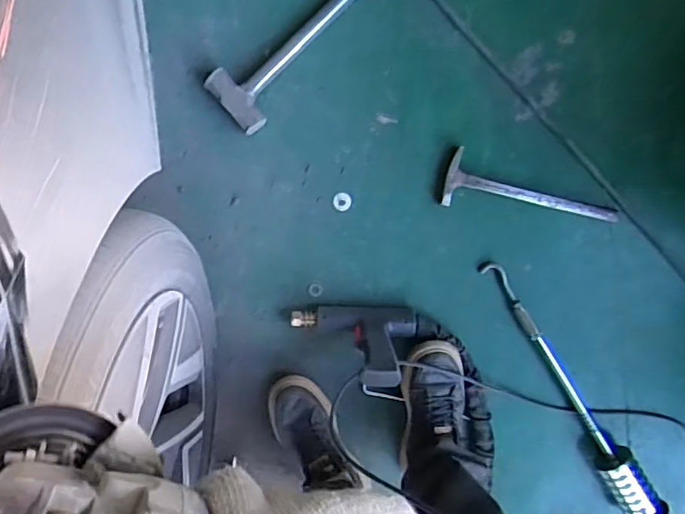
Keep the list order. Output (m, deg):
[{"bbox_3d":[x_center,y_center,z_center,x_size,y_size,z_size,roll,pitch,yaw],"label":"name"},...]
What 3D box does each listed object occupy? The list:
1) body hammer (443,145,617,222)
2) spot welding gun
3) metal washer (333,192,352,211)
[{"bbox_3d":[0.315,-0.107,0.933,0.290,0.022,0.090,10,99,-3],"label":"body hammer"},{"bbox_3d":[0.017,0.136,0.901,0.206,0.137,0.097,1,99,1],"label":"spot welding gun"},{"bbox_3d":[0.000,-0.094,0.958,0.031,0.004,0.030,0,99,1],"label":"metal washer"}]

